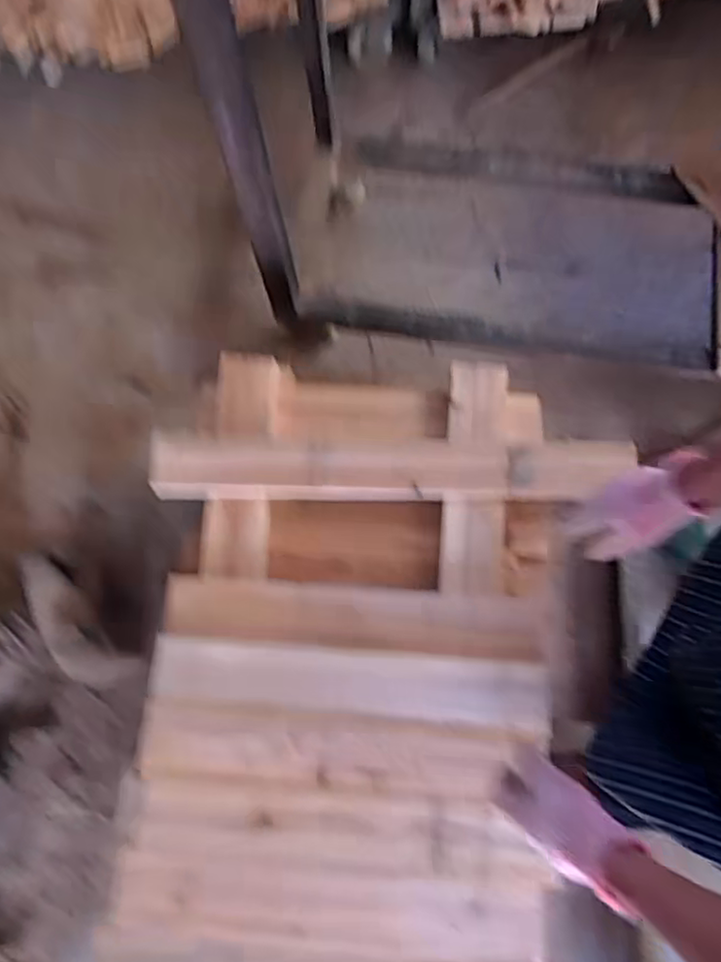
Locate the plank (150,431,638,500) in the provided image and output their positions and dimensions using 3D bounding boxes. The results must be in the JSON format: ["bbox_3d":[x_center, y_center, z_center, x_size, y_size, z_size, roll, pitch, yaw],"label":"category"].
[{"bbox_3d":[0.032,-0.021,0.924,0.667,0.028,0.091,0,71,4],"label":"plank"}]

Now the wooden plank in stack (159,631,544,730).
[{"bbox_3d":[-0.018,0.252,0.821,0.496,0.031,0.082,4,71,2],"label":"wooden plank in stack"}]

